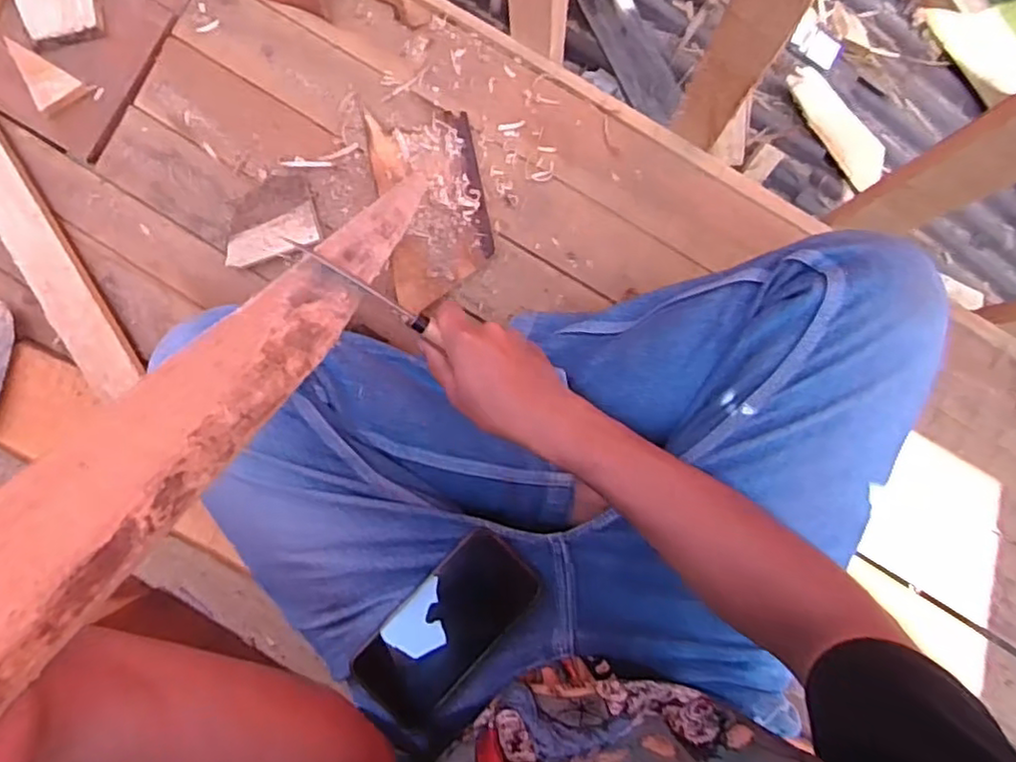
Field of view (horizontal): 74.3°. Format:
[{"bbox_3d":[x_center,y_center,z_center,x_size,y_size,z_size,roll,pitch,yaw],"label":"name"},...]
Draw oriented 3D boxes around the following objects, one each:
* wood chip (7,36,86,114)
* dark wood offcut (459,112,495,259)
[{"bbox_3d":[-0.528,-0.334,0.748,0.097,0.015,0.049,31,89,2],"label":"wood chip"},{"bbox_3d":[-0.037,-0.216,0.740,0.017,0.011,0.157,-12,88,1],"label":"dark wood offcut"}]

